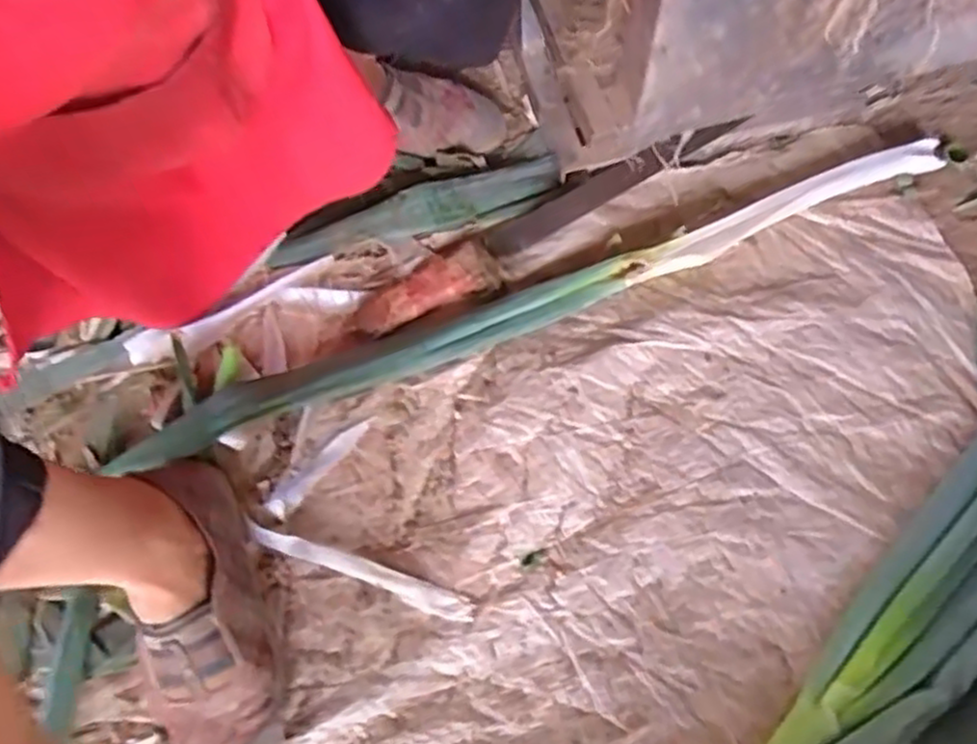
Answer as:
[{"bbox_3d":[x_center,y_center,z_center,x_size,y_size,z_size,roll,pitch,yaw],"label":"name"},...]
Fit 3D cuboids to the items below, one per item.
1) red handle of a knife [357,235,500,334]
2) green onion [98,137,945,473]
[{"bbox_3d":[-0.057,-0.073,0.644,0.127,0.021,0.047,-27,67,-11],"label":"red handle of a knife"},{"bbox_3d":[0.063,-0.074,0.623,0.740,0.039,0.052,-21,66,-9],"label":"green onion"}]

